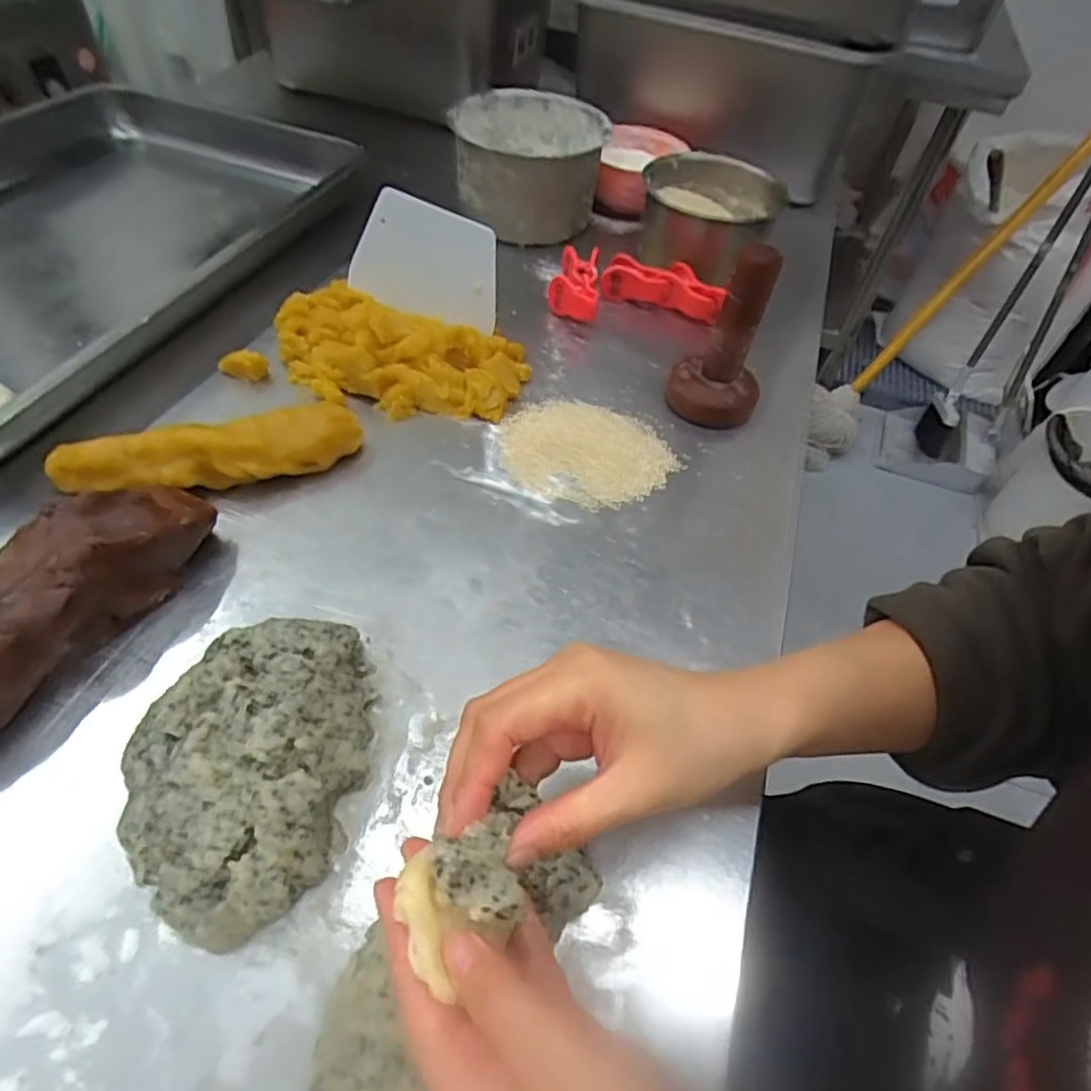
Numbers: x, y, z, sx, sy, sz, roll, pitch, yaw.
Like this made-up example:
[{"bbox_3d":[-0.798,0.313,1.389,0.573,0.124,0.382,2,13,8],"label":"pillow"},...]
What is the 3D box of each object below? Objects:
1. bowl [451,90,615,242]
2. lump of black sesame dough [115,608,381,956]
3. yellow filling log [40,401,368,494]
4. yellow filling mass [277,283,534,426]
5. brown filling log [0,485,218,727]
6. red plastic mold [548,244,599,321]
[{"bbox_3d":[-0.016,-0.378,0.674,0.142,0.086,0.144,2,52,-3],"label":"bowl"},{"bbox_3d":[-0.143,0.098,0.324,0.105,0.040,0.152,11,52,4],"label":"lump of black sesame dough"},{"bbox_3d":[-0.213,-0.057,0.436,0.187,0.041,0.043,-14,55,-15],"label":"yellow filling log"},{"bbox_3d":[-0.114,-0.152,0.519,0.198,0.039,0.116,11,52,4],"label":"yellow filling mass"},{"bbox_3d":[-0.261,0.036,0.351,0.056,0.054,0.197,26,54,15],"label":"brown filling log"},{"bbox_3d":[0.024,-0.226,0.596,0.043,0.034,0.093,5,52,-2],"label":"red plastic mold"}]

